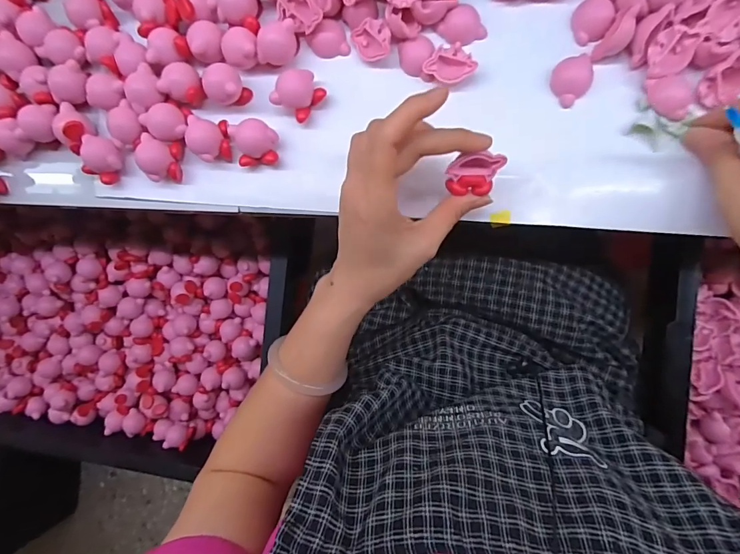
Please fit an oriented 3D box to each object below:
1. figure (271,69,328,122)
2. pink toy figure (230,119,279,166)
[{"bbox_3d":[-0.056,-0.143,0.326,0.028,0.026,0.035,44,96,6],"label":"figure"},{"bbox_3d":[-0.091,-0.106,0.331,0.035,0.028,0.031,-1,90,8],"label":"pink toy figure"}]

